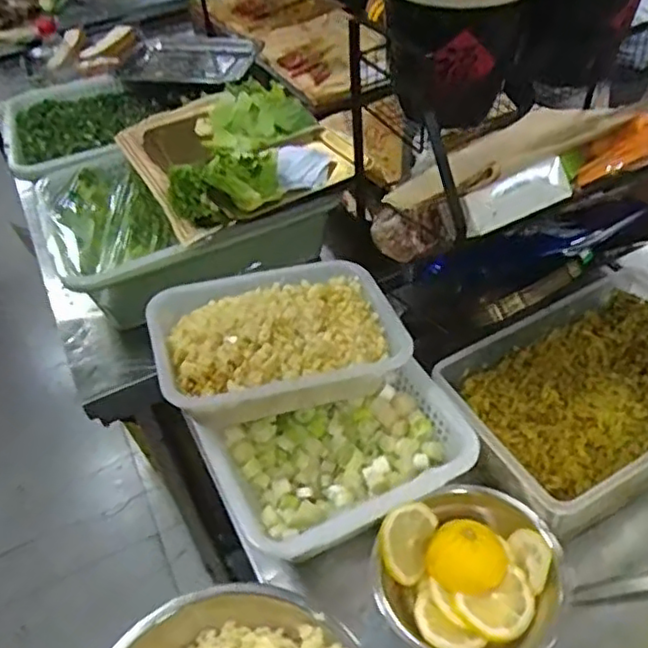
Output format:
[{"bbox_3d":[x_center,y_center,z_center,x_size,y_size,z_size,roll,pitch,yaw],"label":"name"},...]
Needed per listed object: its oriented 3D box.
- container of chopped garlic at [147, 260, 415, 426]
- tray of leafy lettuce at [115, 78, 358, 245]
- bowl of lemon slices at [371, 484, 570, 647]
[{"bbox_3d":[-0.046,0.017,0.698,0.247,0.090,0.185,-16,46,-8],"label":"container of chopped garlic"},{"bbox_3d":[-0.127,-0.241,0.920,0.248,0.100,0.330,-25,48,-16],"label":"tray of leafy lettuce"},{"bbox_3d":[0.129,0.224,0.575,0.158,0.060,0.152,-4,45,4],"label":"bowl of lemon slices"}]

